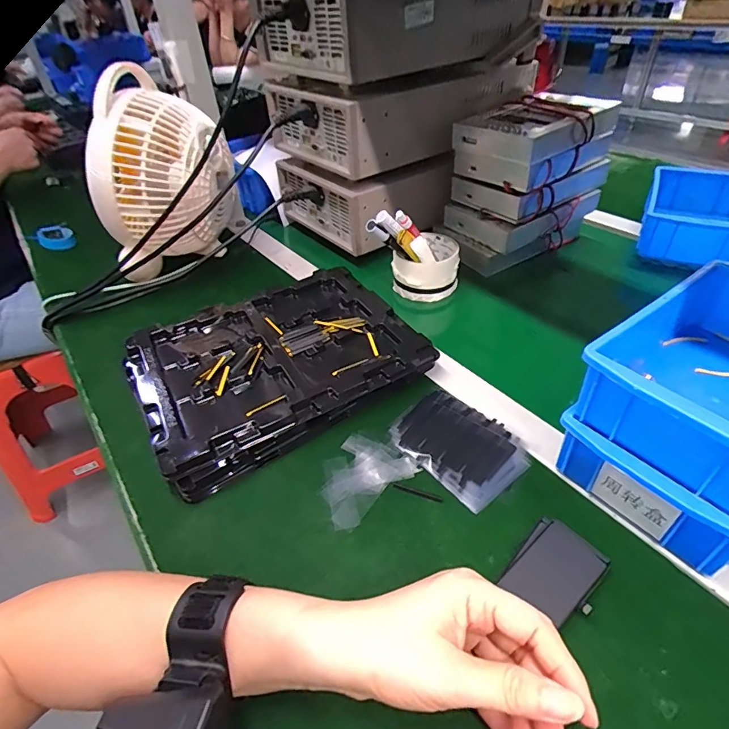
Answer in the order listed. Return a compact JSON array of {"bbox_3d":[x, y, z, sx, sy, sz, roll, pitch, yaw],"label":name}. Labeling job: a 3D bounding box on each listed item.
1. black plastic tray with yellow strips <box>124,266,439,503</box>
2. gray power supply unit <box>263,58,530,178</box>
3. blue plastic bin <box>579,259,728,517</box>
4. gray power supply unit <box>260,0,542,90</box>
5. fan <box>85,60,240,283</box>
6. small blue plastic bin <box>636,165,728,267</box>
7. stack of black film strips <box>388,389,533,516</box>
[{"bbox_3d":[-0.087,-0.009,0.461,0.270,0.028,0.199,-24,47,-22],"label":"black plastic tray with yellow strips"},{"bbox_3d":[0.048,-0.371,0.646,0.313,0.090,0.197,-31,47,-26],"label":"gray power supply unit"},{"bbox_3d":[0.263,0.004,0.318,0.199,0.062,0.127,-29,47,-24],"label":"blue plastic bin"},{"bbox_3d":[0.050,-0.447,0.580,0.324,0.089,0.203,-31,47,-26],"label":"gray power supply unit"},{"bbox_3d":[-0.249,-0.239,0.566,0.165,0.200,0.159,-21,44,-16],"label":"fan"},{"bbox_3d":[0.480,-0.217,0.646,0.131,0.059,0.199,18,47,25],"label":"small blue plastic bin"},{"bbox_3d":[0.082,0.068,0.397,0.080,0.006,0.109,-31,49,-27],"label":"stack of black film strips"}]

